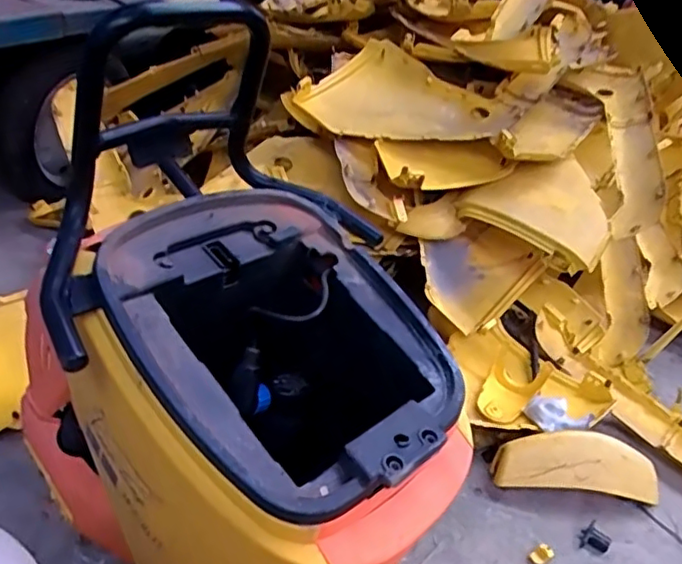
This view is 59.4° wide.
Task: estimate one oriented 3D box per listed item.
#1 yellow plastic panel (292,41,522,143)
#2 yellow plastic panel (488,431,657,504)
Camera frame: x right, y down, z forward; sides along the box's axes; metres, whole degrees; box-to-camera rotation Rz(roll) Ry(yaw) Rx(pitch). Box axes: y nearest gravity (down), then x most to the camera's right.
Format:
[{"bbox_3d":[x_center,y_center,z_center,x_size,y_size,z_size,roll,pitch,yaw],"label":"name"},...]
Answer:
[{"bbox_3d":[0.160,-0.471,1.499,0.511,0.116,0.311,21,35,22],"label":"yellow plastic panel"},{"bbox_3d":[0.438,0.335,1.105,0.305,0.082,0.092,9,33,-4],"label":"yellow plastic panel"}]

